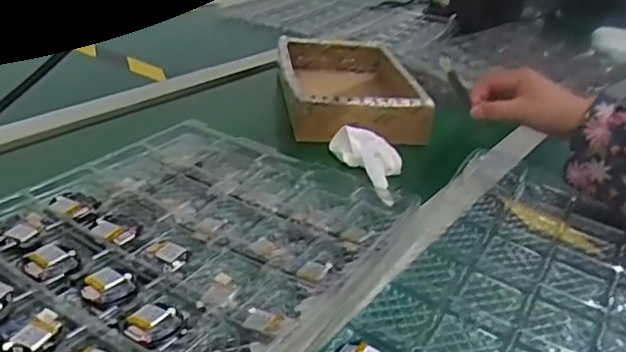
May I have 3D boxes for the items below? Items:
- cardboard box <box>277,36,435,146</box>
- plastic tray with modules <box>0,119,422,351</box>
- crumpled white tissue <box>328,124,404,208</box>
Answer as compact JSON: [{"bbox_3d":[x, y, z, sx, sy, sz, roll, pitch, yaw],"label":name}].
[{"bbox_3d":[0.049,-0.117,0.897,0.188,0.080,0.279,2,27,-9],"label":"cardboard box"},{"bbox_3d":[-0.143,0.062,0.502,0.302,0.028,0.445,22,32,25],"label":"plastic tray with modules"},{"bbox_3d":[0.071,-0.019,0.722,0.052,0.031,0.135,-6,31,-23],"label":"crumpled white tissue"}]

